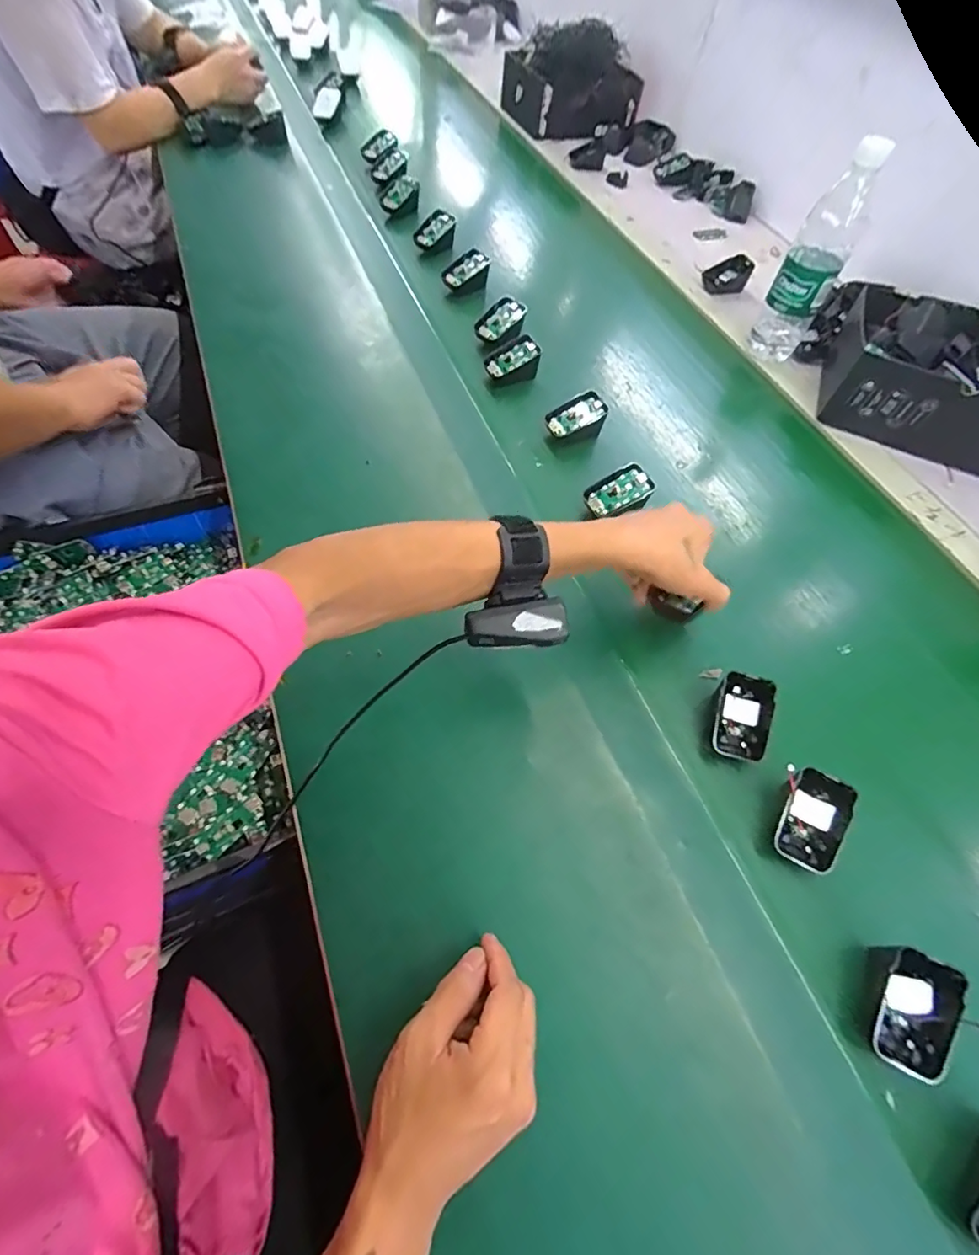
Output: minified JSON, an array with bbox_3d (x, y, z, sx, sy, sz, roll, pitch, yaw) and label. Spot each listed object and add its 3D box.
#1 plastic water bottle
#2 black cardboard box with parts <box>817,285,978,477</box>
[{"bbox_3d":[0.395,-0.443,0.640,0.069,0.218,0.067,28,60,16],"label":"plastic water bottle"},{"bbox_3d":[0.562,-0.297,0.639,0.264,0.095,0.175,20,58,11],"label":"black cardboard box with parts"}]

